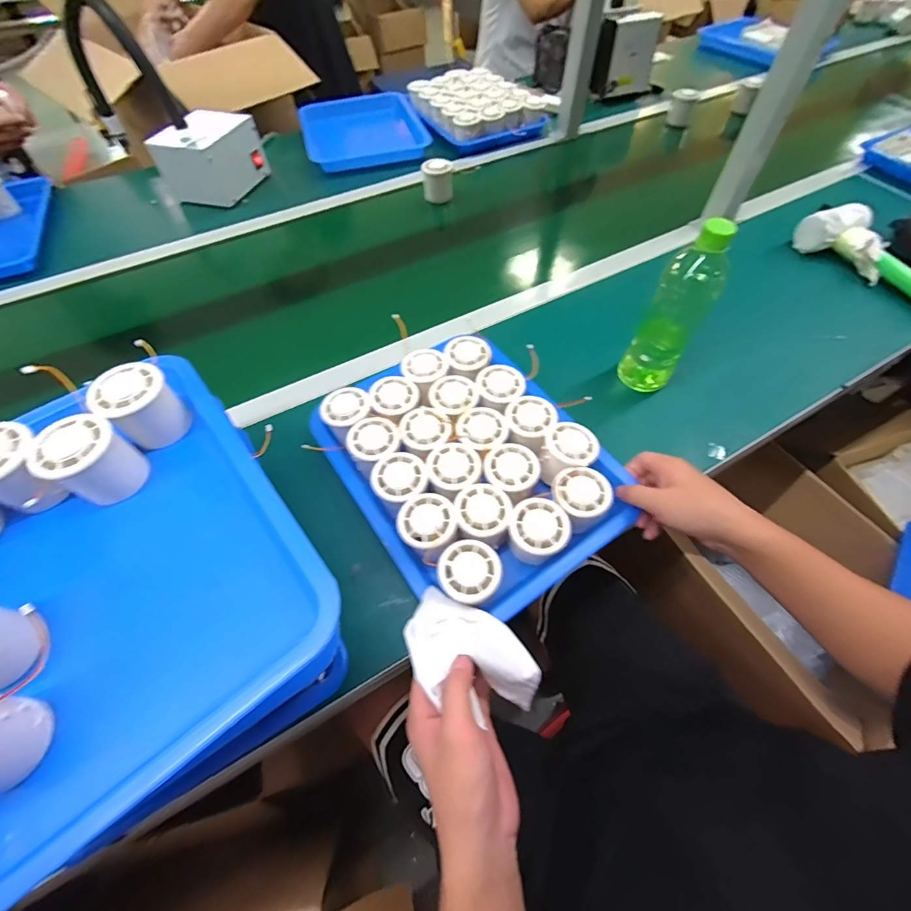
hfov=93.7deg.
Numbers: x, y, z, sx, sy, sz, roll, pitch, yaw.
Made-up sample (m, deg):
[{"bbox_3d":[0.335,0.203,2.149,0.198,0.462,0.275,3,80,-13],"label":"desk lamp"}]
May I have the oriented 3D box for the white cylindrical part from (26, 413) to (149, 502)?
[{"bbox_3d":[-0.297,0.004,0.351,0.053,0.059,0.056,0,57,0],"label":"white cylindrical part"}]

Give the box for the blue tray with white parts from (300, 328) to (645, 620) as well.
[{"bbox_3d":[0.018,0.008,0.485,0.255,0.066,0.307,-32,63,-20],"label":"blue tray with white parts"}]

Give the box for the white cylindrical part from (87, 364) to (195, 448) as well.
[{"bbox_3d":[-0.273,-0.042,0.374,0.054,0.053,0.053,0,57,0],"label":"white cylindrical part"}]

